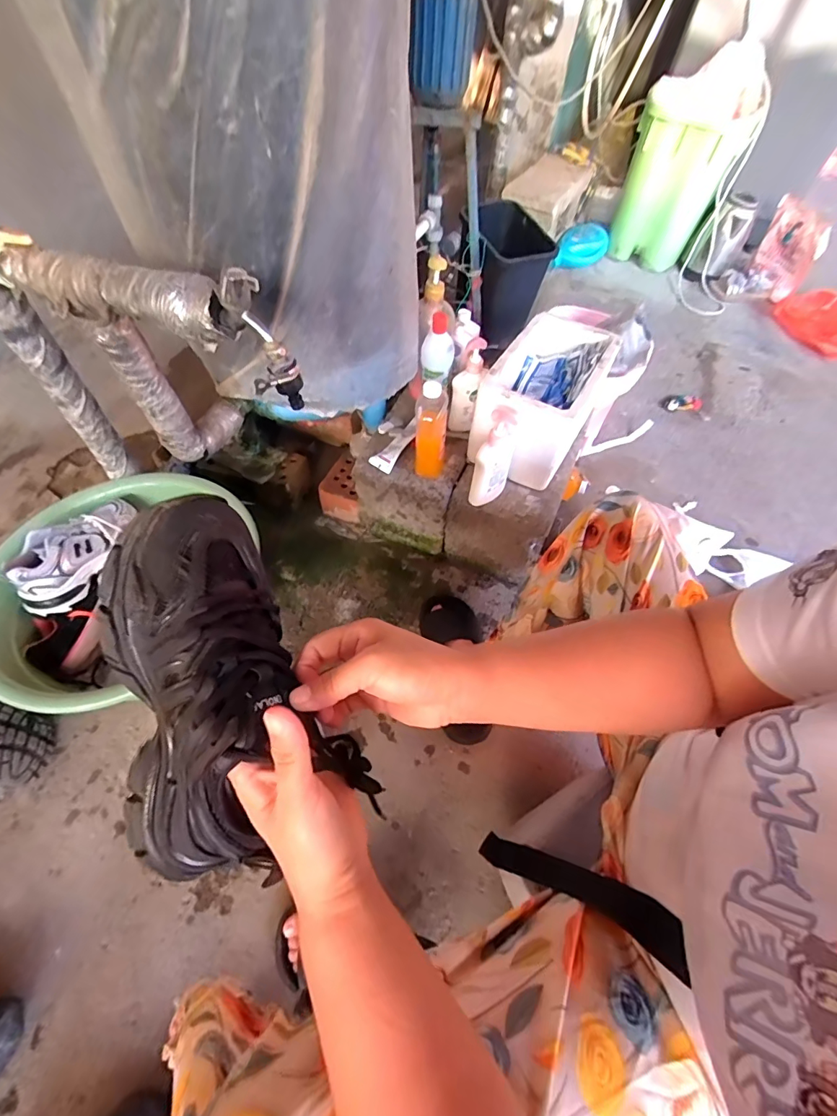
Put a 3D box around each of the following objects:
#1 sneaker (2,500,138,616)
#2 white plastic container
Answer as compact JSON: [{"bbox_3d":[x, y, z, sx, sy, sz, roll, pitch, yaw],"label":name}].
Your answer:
[{"bbox_3d":[-0.604,-0.015,0.815,0.095,0.093,0.230,25,58,11],"label":"sneaker"},{"bbox_3d":[0.223,-0.289,0.859,0.173,0.181,0.319,26,58,12],"label":"white plastic container"}]

